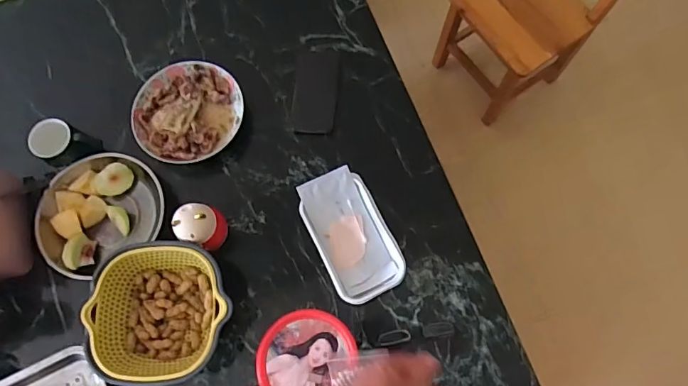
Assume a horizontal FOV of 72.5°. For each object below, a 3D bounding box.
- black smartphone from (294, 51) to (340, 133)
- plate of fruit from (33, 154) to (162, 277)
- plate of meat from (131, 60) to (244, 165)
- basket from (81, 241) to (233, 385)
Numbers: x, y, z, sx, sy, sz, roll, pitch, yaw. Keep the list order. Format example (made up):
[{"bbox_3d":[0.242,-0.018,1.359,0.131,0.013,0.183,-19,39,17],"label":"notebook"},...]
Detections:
[{"bbox_3d":[-0.050,-0.187,0.853,0.077,0.006,0.164,2,72,2],"label":"black smartphone"},{"bbox_3d":[-0.409,0.027,0.791,0.199,0.046,0.173,-34,74,-9],"label":"plate of fruit"},{"bbox_3d":[-0.277,-0.146,0.832,0.187,0.037,0.184,0,72,1],"label":"plate of meat"},{"bbox_3d":[-0.271,0.177,0.710,0.195,0.074,0.187,-5,72,0],"label":"basket"}]

